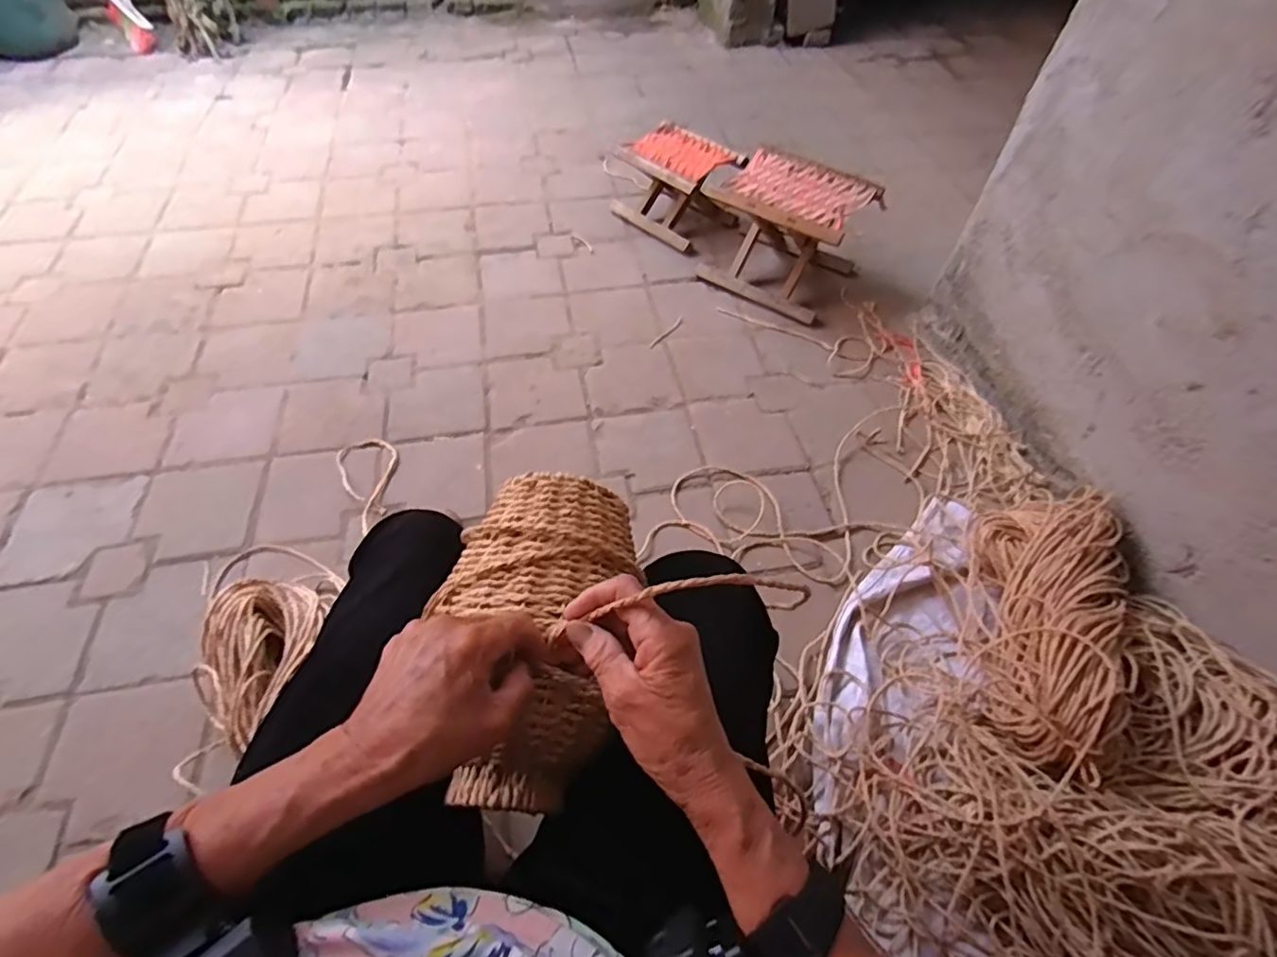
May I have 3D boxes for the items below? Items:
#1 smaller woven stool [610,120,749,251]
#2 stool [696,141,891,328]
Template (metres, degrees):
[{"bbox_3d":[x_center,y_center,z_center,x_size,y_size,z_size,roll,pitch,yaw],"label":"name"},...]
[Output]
[{"bbox_3d":[0.086,-0.785,1.593,0.289,0.195,0.223,38,61,22],"label":"smaller woven stool"},{"bbox_3d":[0.351,-0.603,1.445,0.335,0.236,0.288,30,58,17],"label":"stool"}]

